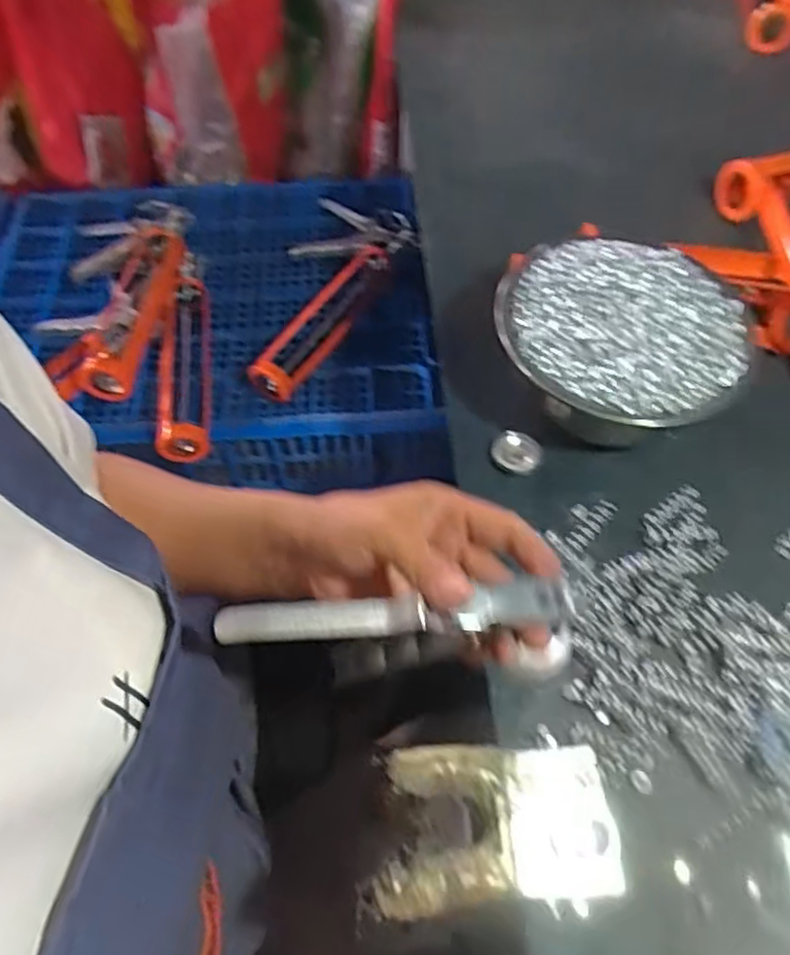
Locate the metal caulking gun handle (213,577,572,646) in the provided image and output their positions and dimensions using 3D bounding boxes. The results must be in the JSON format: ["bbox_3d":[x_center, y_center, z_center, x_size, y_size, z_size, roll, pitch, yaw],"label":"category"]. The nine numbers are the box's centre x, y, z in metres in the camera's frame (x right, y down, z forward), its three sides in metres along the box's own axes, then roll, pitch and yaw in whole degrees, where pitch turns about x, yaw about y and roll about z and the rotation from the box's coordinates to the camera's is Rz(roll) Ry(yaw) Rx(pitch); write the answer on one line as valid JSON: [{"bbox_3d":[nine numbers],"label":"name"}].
[{"bbox_3d":[-0.001,0.063,0.319,0.160,0.020,0.021,-4,58,-4],"label":"metal caulking gun handle"}]

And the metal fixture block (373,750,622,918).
[{"bbox_3d":[0.058,0.193,0.380,0.124,0.032,0.081,-1,57,0],"label":"metal fixture block"}]

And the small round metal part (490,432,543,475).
[{"bbox_3d":[0.094,-0.021,0.526,0.037,0.007,0.035,0,57,0],"label":"small round metal part"}]

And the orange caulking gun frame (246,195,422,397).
[{"bbox_3d":[-0.109,-0.249,0.882,0.164,0.053,0.338,25,61,15],"label":"orange caulking gun frame"}]

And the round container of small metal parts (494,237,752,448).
[{"bbox_3d":[0.168,-0.098,0.534,0.179,0.082,0.174,0,57,0],"label":"round container of small metal parts"}]

